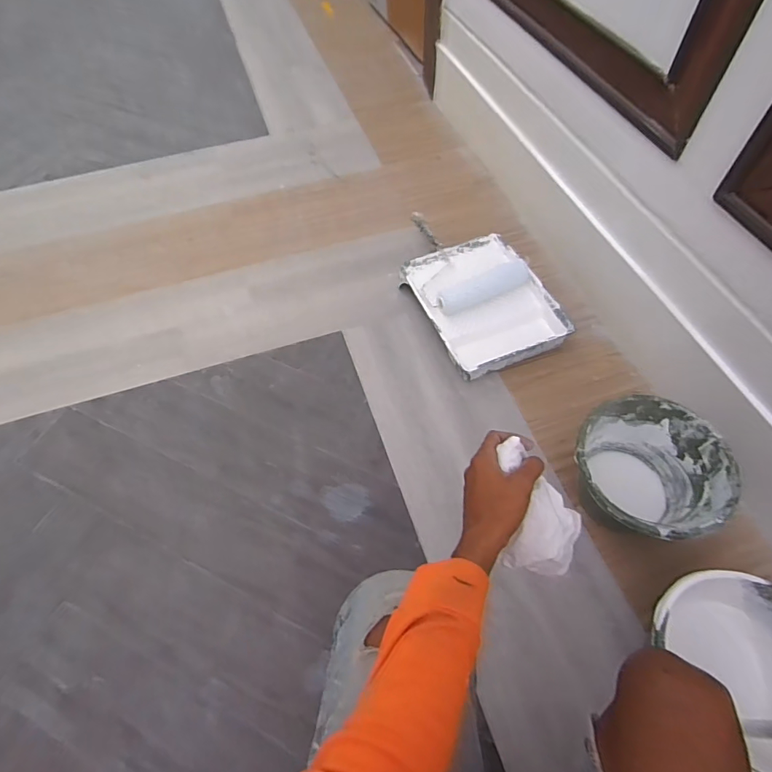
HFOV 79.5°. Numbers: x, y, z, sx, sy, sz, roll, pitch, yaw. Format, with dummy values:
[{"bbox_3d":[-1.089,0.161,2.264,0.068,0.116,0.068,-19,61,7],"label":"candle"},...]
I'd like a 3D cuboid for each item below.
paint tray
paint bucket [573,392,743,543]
[{"bbox_3d":[0.234,-0.209,1.150,0.292,0.079,0.376,-21,61,-11],"label":"paint tray"},{"bbox_3d":[0.455,0.170,0.853,0.246,0.192,0.242,-1,59,1],"label":"paint bucket"}]

